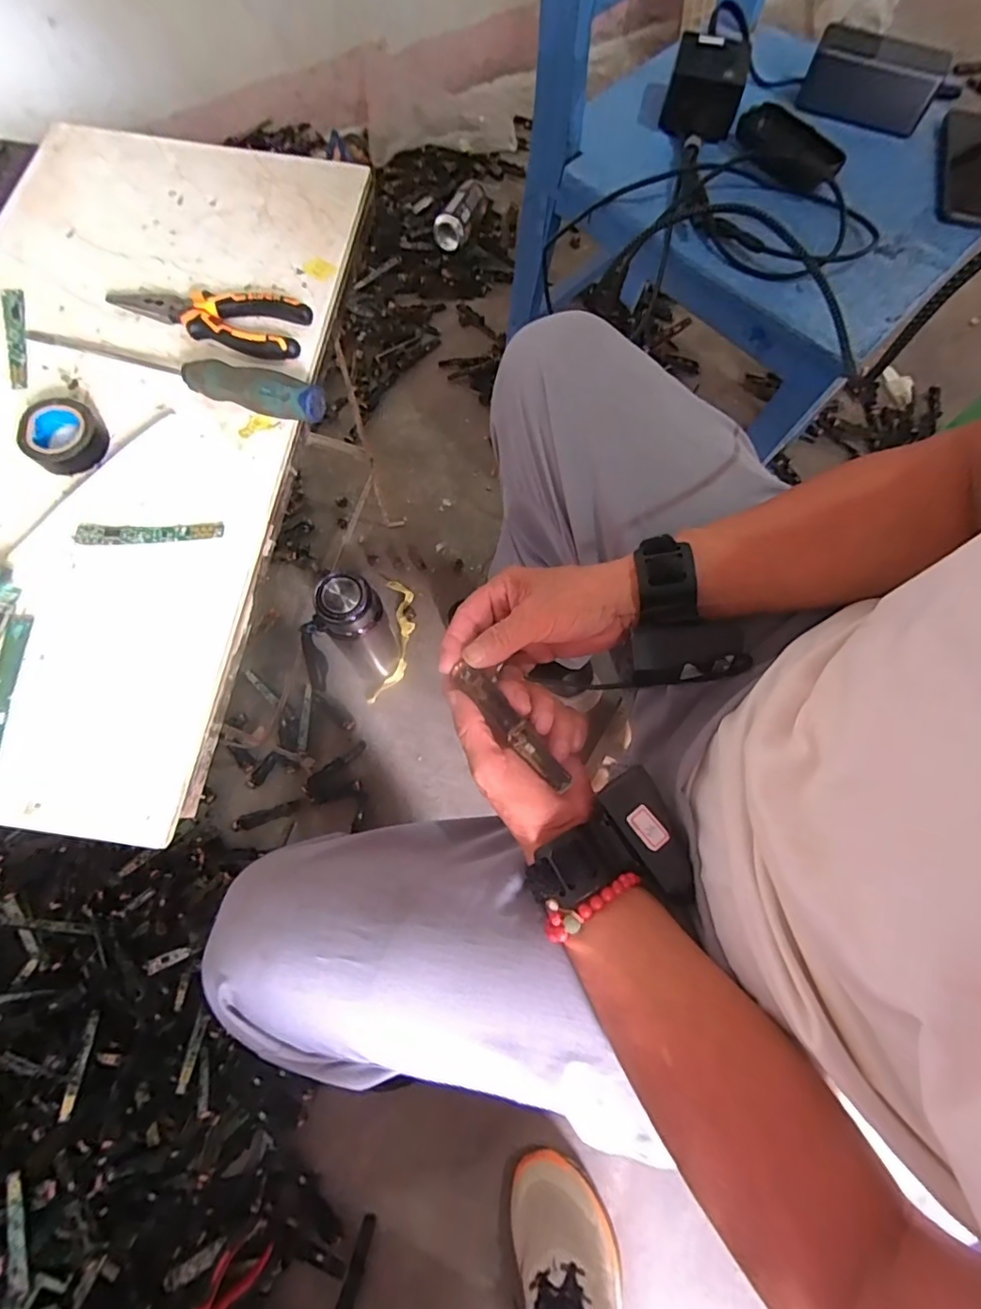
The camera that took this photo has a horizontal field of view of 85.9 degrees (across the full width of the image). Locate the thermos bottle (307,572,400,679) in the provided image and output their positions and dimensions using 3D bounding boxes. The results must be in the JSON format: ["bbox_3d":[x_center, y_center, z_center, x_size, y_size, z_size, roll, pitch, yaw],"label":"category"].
[{"bbox_3d":[-0.176,-0.031,0.709,0.086,0.228,0.071,-19,74,-7],"label":"thermos bottle"}]

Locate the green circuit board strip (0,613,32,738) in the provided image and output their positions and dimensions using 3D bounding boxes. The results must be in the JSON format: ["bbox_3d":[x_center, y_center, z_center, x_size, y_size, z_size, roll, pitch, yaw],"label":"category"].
[{"bbox_3d":[-0.306,0.022,0.329,0.013,0.004,0.102,-3,73,-3],"label":"green circuit board strip"}]

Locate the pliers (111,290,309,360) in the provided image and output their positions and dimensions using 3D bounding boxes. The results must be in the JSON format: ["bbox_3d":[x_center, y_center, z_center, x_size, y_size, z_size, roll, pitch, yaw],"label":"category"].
[{"bbox_3d":[-0.221,-0.266,0.411,0.153,0.013,0.051,11,72,2],"label":"pliers"}]

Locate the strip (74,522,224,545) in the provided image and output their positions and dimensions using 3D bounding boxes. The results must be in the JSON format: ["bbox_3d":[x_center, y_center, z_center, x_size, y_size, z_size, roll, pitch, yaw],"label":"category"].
[{"bbox_3d":[-0.236,-0.085,0.366,0.095,0.005,0.015,-2,72,-3],"label":"strip"}]

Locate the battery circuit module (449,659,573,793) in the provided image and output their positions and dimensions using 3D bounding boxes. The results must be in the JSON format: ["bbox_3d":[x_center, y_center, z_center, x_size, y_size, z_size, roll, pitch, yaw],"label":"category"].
[{"bbox_3d":[0.013,0.044,0.341,0.020,0.013,0.099,-38,67,-12],"label":"battery circuit module"}]

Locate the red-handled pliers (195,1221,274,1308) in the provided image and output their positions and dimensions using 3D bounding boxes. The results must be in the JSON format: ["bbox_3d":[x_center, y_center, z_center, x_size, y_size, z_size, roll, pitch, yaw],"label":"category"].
[{"bbox_3d":[-0.290,0.689,0.564,0.040,0.014,0.126,34,74,8],"label":"red-handled pliers"}]

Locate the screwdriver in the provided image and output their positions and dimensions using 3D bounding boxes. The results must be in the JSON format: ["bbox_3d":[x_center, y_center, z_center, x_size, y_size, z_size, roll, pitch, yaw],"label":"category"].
[{"bbox_3d":[-0.233,-0.215,0.391,0.241,0.028,0.028,21,73,5],"label":"screwdriver"}]

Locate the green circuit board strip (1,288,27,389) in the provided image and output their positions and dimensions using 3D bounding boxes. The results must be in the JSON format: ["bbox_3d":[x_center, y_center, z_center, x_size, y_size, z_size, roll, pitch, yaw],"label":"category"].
[{"bbox_3d":[-0.369,-0.248,0.411,0.015,0.006,0.099,-17,74,-7],"label":"green circuit board strip"}]

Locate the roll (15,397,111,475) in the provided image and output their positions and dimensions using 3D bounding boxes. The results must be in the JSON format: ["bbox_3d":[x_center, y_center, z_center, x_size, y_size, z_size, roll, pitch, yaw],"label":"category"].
[{"bbox_3d":[-0.303,-0.156,0.374,0.051,0.018,0.050,1,72,-2],"label":"roll"}]

